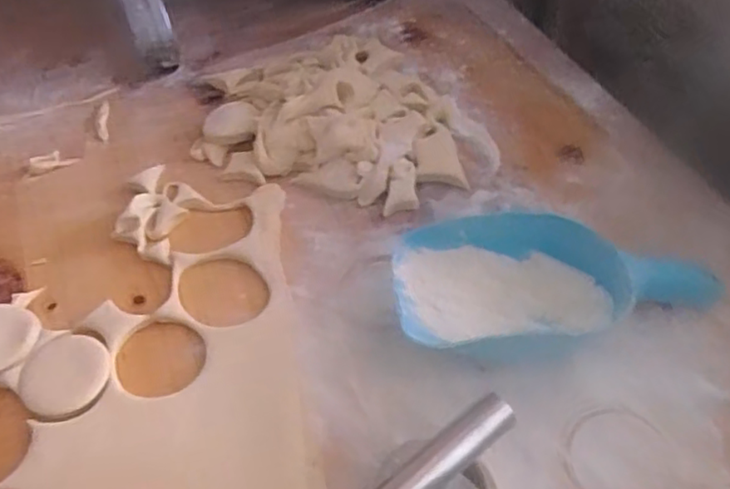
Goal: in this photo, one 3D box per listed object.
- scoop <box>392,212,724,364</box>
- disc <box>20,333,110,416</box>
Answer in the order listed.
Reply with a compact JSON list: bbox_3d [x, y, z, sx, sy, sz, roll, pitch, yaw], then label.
[{"bbox_3d":[0.153,0.034,0.517,0.255,0.072,0.120,-9,51,-4],"label":"scoop"},{"bbox_3d":[-0.240,0.104,0.524,0.065,0.011,0.067,-2,51,2],"label":"disc"}]

